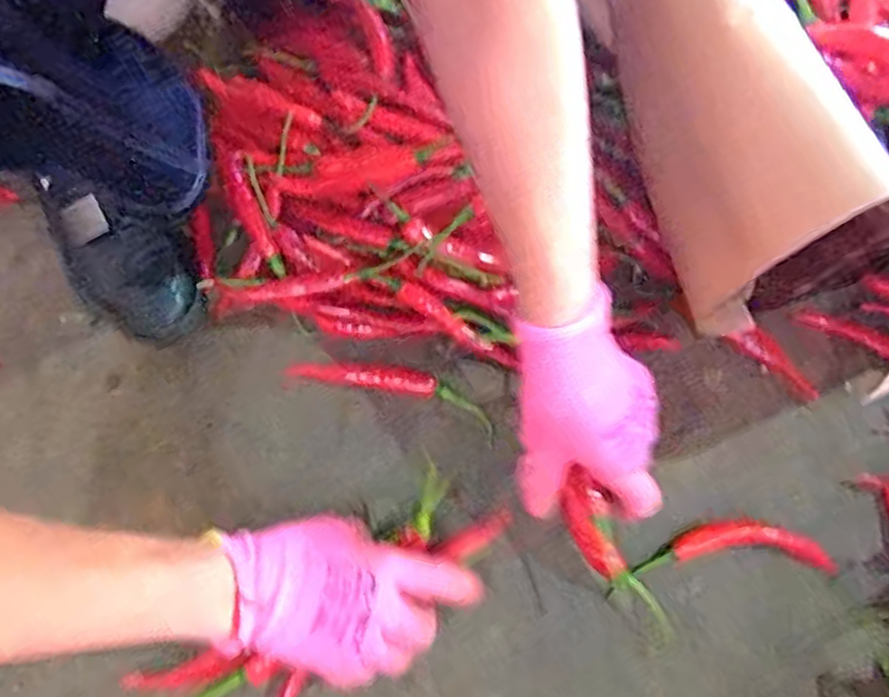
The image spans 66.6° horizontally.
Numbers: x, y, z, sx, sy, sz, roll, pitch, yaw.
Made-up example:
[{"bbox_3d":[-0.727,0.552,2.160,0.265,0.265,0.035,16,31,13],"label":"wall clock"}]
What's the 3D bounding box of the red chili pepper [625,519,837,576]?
[{"bbox_3d":[0.202,0.139,0.474,0.139,0.017,0.034,0,70,1],"label":"red chili pepper"}]

